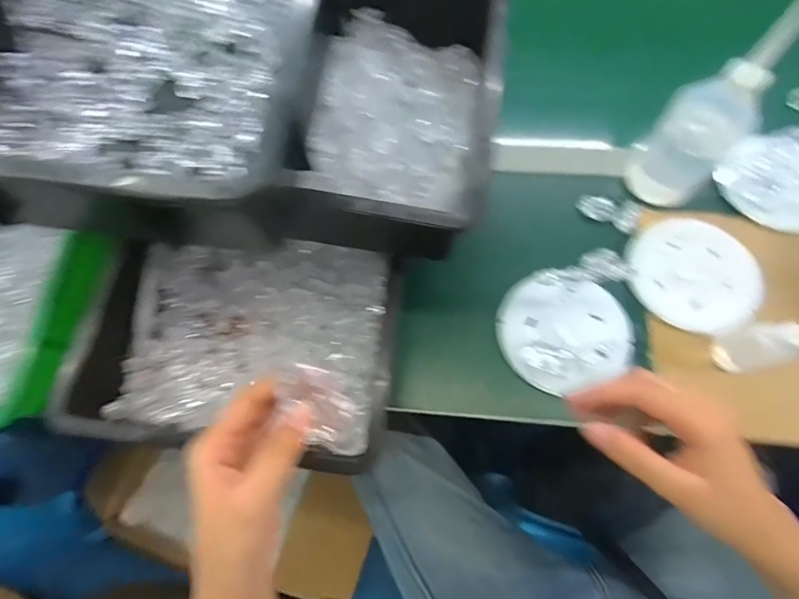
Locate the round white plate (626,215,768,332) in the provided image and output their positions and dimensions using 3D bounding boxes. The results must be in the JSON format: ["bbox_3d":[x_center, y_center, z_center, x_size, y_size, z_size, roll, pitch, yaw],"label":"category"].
[{"bbox_3d":[0.320,-0.030,0.448,0.128,0.015,0.130,-33,72,-9],"label":"round white plate"}]

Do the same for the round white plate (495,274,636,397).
[{"bbox_3d":[0.173,0.028,0.430,0.133,0.013,0.119,-22,70,-5],"label":"round white plate"}]

